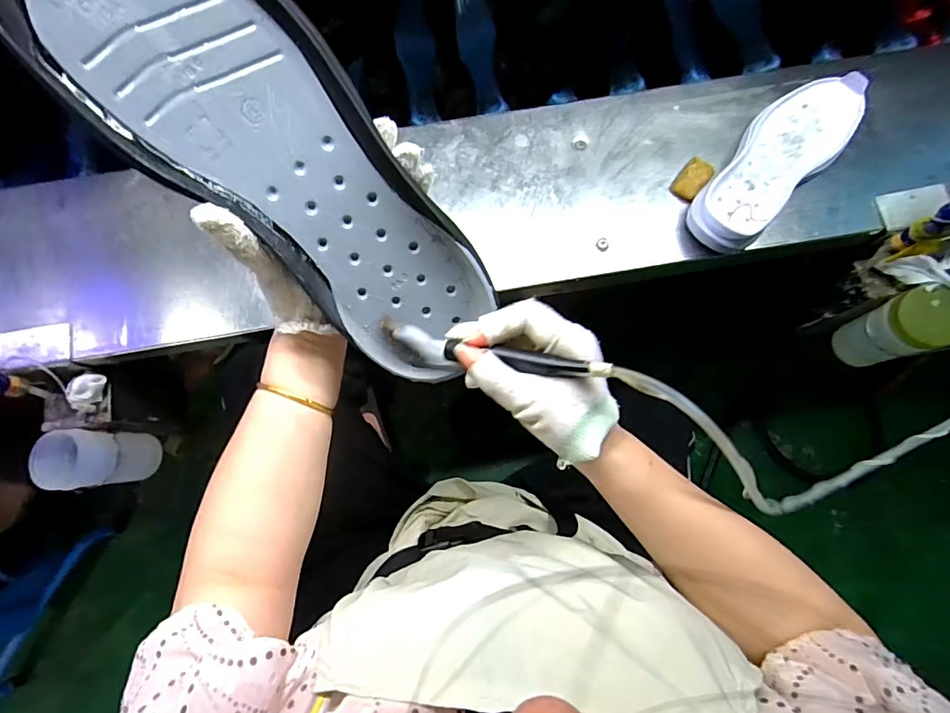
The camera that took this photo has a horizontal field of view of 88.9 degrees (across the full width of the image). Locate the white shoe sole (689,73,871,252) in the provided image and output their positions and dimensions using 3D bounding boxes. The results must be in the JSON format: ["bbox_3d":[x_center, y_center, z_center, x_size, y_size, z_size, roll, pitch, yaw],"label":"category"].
[{"bbox_3d":[0.357,-0.233,0.580,0.094,0.049,0.270,43,81,9],"label":"white shoe sole"}]

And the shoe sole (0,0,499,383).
[{"bbox_3d":[-0.119,-0.125,0.301,0.325,0.032,0.116,44,79,-26],"label":"shoe sole"}]

